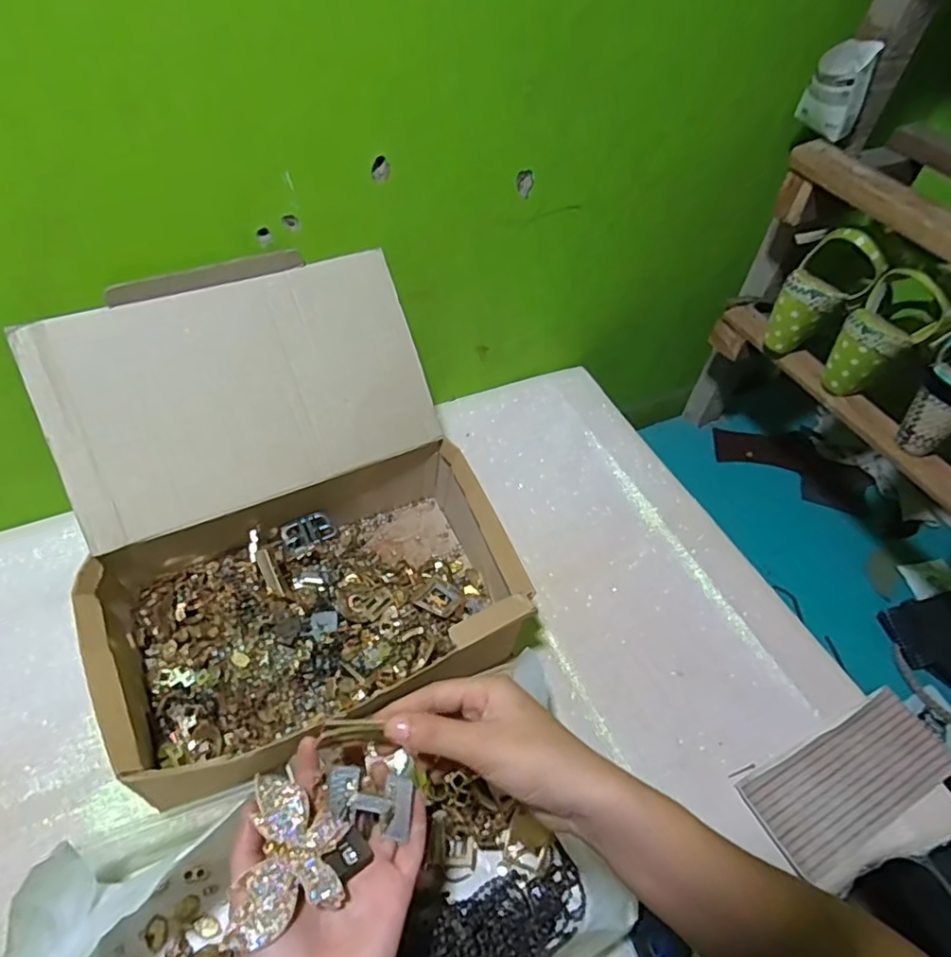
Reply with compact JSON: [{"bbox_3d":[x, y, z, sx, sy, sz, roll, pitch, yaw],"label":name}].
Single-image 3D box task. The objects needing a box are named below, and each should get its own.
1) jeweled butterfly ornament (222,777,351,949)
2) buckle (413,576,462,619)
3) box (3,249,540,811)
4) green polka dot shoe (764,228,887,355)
[{"bbox_3d":[-0.103,0.205,0.337,0.051,0.015,0.077,-2,52,-7],"label":"jeweled butterfly ornament"},{"bbox_3d":[-0.034,0.114,0.591,0.039,0.005,0.049,22,33,11],"label":"buckle"},{"bbox_3d":[-0.162,0.027,0.526,0.331,0.225,0.341,-20,56,-20],"label":"box"},{"bbox_3d":[0.372,-0.208,0.679,0.057,0.143,0.075,2,46,-38],"label":"green polka dot shoe"}]

